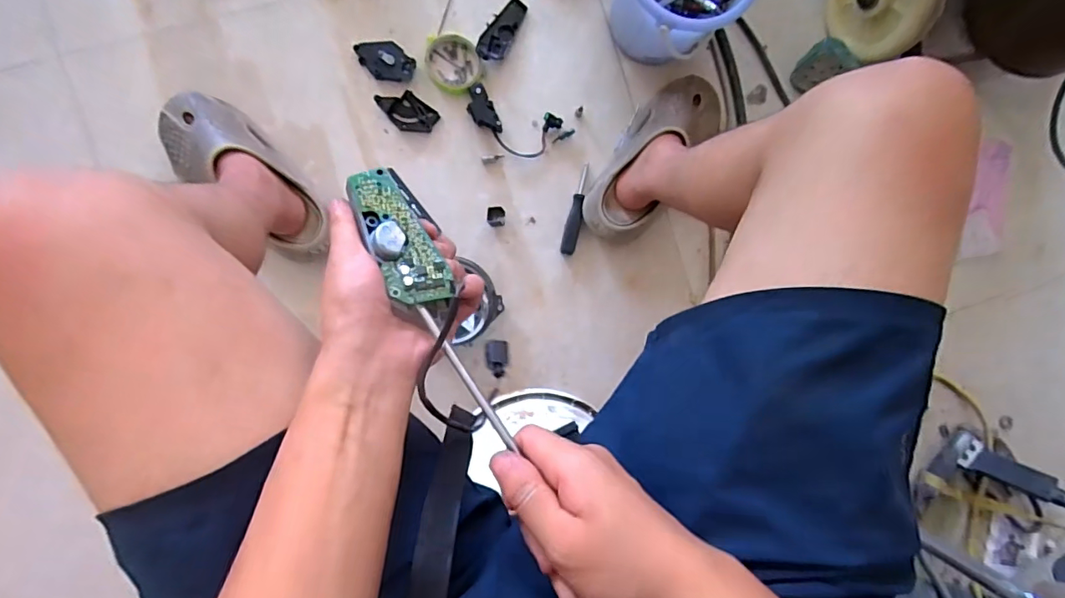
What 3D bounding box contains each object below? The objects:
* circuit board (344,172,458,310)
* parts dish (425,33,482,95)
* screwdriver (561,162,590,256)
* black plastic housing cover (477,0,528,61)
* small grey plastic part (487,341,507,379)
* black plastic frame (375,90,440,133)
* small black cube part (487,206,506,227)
[{"bbox_3d":[-0.087,-0.042,0.337,0.036,0.010,0.101,-21,73,-23],"label":"circuit board"},{"bbox_3d":[-0.122,-0.362,0.804,0.084,0.022,0.088,0,91,-7],"label":"parts dish"},{"bbox_3d":[0.070,-0.142,0.817,0.023,0.016,0.146,12,89,-7],"label":"screwdriver"},{"bbox_3d":[-0.047,-0.417,0.799,0.042,0.023,0.113,26,87,-6],"label":"black plastic housing cover"},{"bbox_3d":[-0.031,0.052,0.456,0.018,0.012,0.031,1,90,-7],"label":"small grey plastic part"},{"bbox_3d":[-0.192,-0.288,0.798,0.088,0.013,0.053,36,86,-6],"label":"black plastic frame"},{"bbox_3d":[-0.055,-0.128,0.809,0.028,0.032,0.032,3,90,-7],"label":"small black cube part"}]

